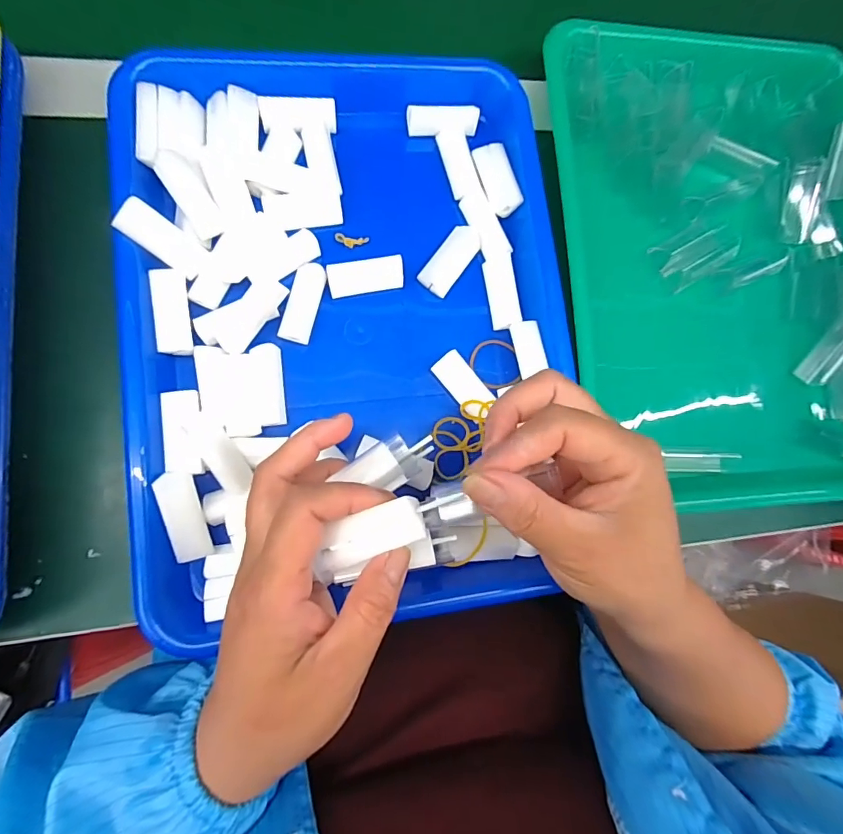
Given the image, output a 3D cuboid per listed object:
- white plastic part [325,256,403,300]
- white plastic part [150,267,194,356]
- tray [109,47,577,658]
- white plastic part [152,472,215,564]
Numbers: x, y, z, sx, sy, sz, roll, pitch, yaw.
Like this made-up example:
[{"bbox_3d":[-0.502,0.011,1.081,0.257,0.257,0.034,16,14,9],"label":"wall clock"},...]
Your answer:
[{"bbox_3d":[-0.034,-0.086,0.283,0.046,0.011,0.017,-12,83,-11],"label":"white plastic part"},{"bbox_3d":[-0.138,-0.058,0.257,0.016,0.012,0.047,-8,83,-10],"label":"white plastic part"},{"bbox_3d":[-0.037,-0.058,0.274,0.240,0.042,0.338,-6,85,-7],"label":"tray"},{"bbox_3d":[-0.124,0.051,0.238,0.017,0.008,0.047,-21,106,-36],"label":"white plastic part"}]

